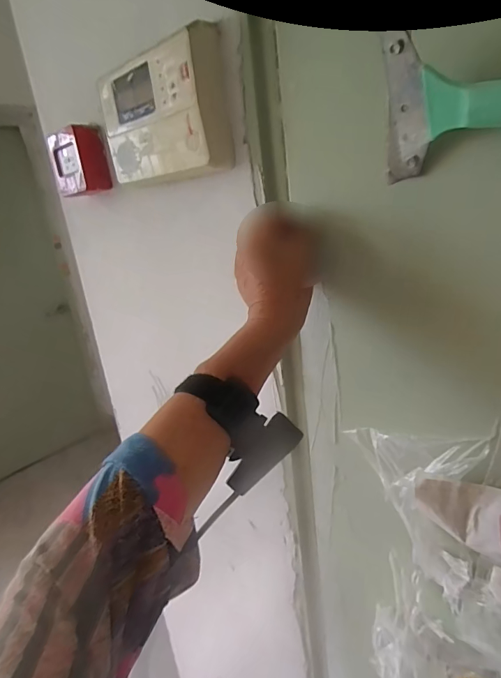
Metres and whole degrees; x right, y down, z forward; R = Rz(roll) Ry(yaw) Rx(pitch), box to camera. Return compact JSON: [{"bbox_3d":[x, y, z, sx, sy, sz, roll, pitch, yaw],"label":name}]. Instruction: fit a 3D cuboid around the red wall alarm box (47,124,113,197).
[{"bbox_3d":[-0.242,-0.250,0.580,0.051,0.082,0.082,-22,25,-36],"label":"red wall alarm box"}]

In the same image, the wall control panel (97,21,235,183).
[{"bbox_3d":[-0.101,-0.243,0.446,0.179,0.116,0.036,12,27,43],"label":"wall control panel"}]

